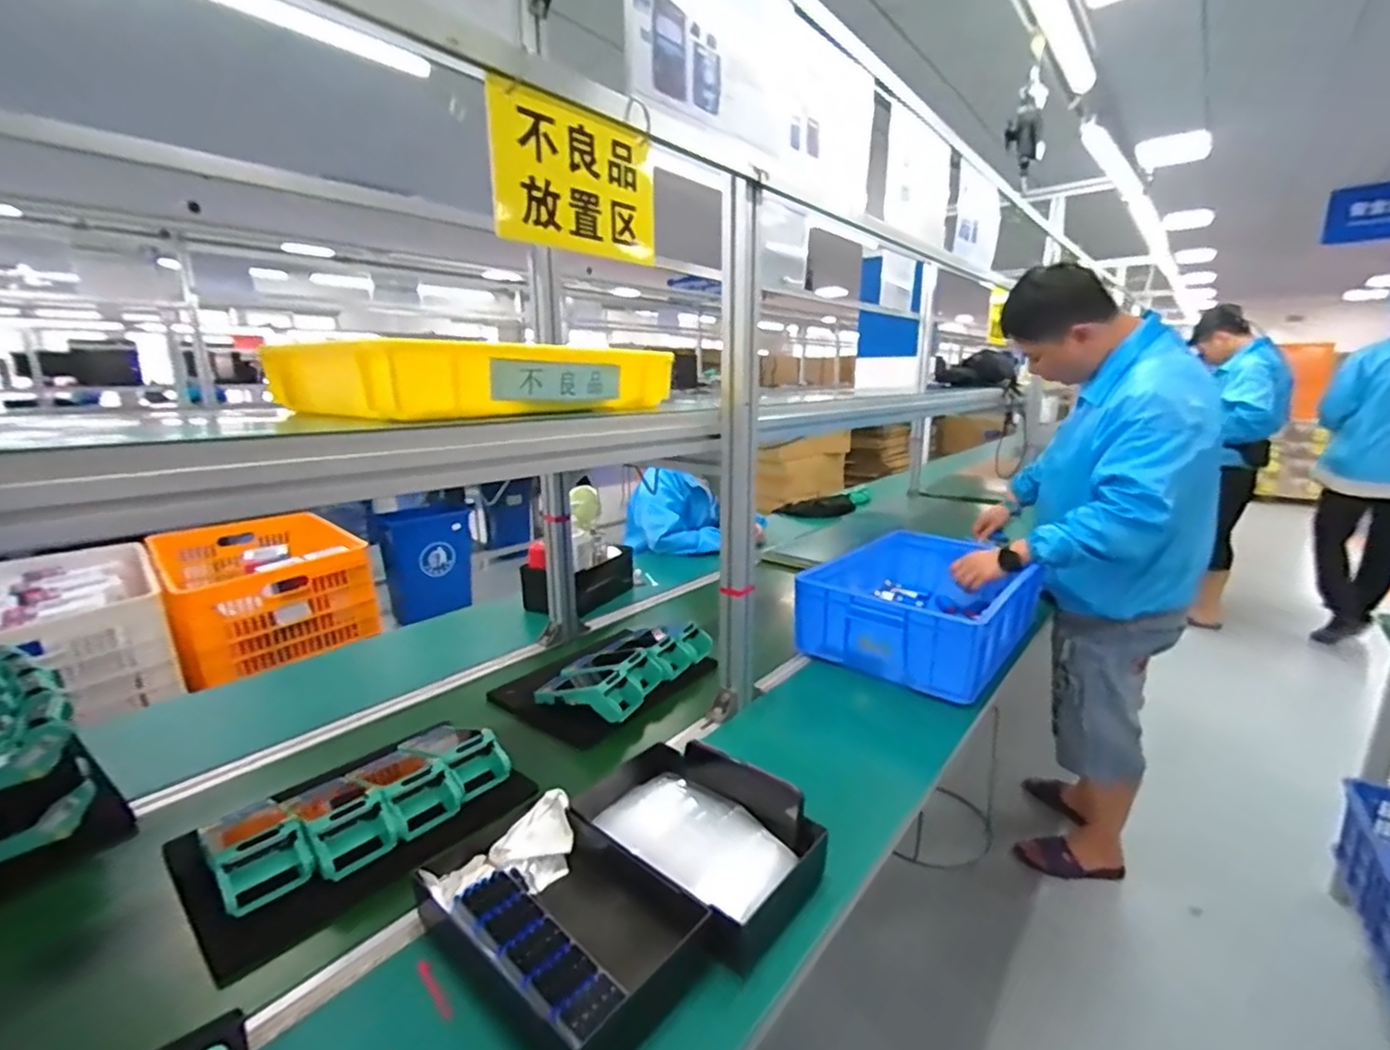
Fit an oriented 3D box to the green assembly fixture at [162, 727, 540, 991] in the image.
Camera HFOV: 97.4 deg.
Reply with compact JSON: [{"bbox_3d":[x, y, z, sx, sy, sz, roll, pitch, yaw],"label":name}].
[{"bbox_3d":[-0.404,0.330,0.738,0.242,0.052,0.334,11,18,40],"label":"green assembly fixture"}]

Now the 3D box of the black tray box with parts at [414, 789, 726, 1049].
[{"bbox_3d":[-0.122,0.374,0.592,0.261,0.059,0.186,12,19,41],"label":"black tray box with parts"}]

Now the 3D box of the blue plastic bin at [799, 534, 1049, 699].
[{"bbox_3d":[0.495,0.163,1.279,0.354,0.173,0.552,10,18,37],"label":"blue plastic bin"}]

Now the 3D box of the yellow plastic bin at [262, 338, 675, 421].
[{"bbox_3d":[-0.258,-0.187,0.784,0.260,0.071,0.414,8,16,31],"label":"yellow plastic bin"}]

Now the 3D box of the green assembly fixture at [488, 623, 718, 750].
[{"bbox_3d":[-0.147,0.251,1.111,0.257,0.073,0.365,11,18,38],"label":"green assembly fixture"}]

